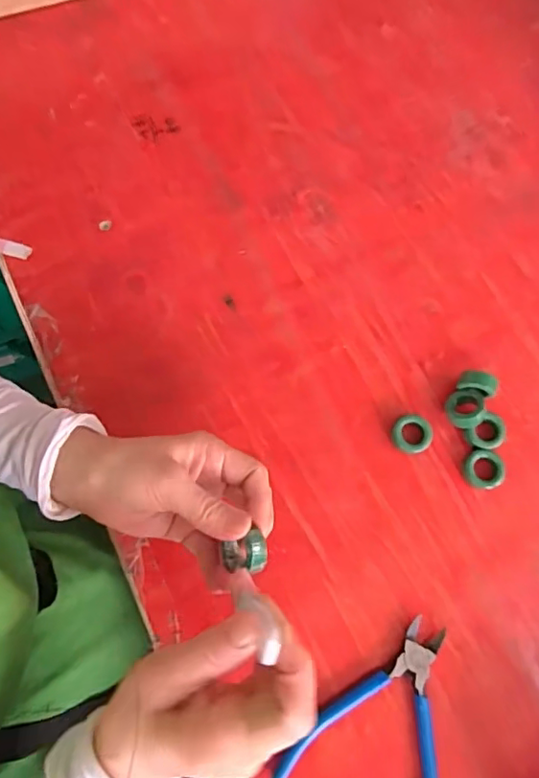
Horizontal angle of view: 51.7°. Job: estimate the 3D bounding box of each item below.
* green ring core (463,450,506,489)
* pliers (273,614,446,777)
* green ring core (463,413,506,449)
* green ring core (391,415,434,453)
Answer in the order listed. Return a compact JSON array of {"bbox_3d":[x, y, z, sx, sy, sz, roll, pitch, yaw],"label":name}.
[{"bbox_3d":[0.171,0.064,0.442,0.031,0.010,0.029,0,75,-2],"label":"green ring core"},{"bbox_3d":[0.087,0.237,0.395,0.110,0.010,0.141,30,76,6],"label":"pliers"},{"bbox_3d":[0.175,0.036,0.447,0.032,0.013,0.025,-33,78,-10],"label":"green ring core"},{"bbox_3d":[0.115,0.037,0.446,0.030,0.013,0.029,0,75,-2],"label":"green ring core"}]

